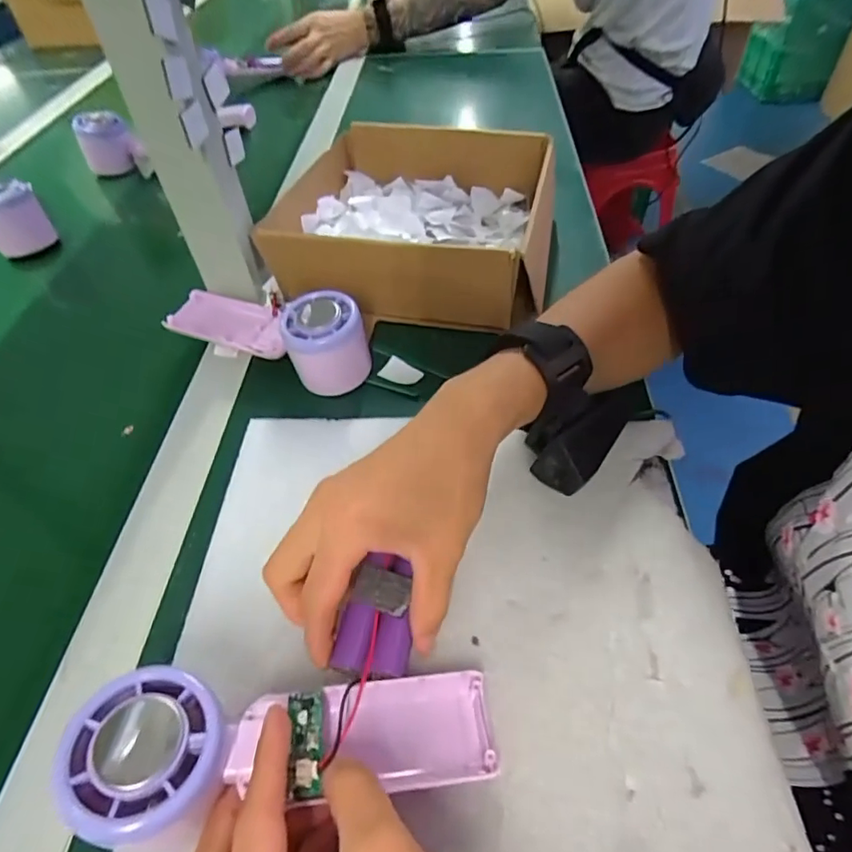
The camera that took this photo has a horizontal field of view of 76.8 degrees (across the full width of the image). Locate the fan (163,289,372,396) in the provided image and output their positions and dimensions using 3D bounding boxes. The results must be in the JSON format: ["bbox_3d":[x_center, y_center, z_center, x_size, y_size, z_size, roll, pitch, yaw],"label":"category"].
[{"bbox_3d":[-0.117,-0.075,0.401,0.171,0.053,0.060,21,55,21],"label":"fan"}]

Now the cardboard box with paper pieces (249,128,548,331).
[{"bbox_3d":[-0.008,-0.186,0.482,0.223,0.076,0.214,9,51,11],"label":"cardboard box with paper pieces"}]

